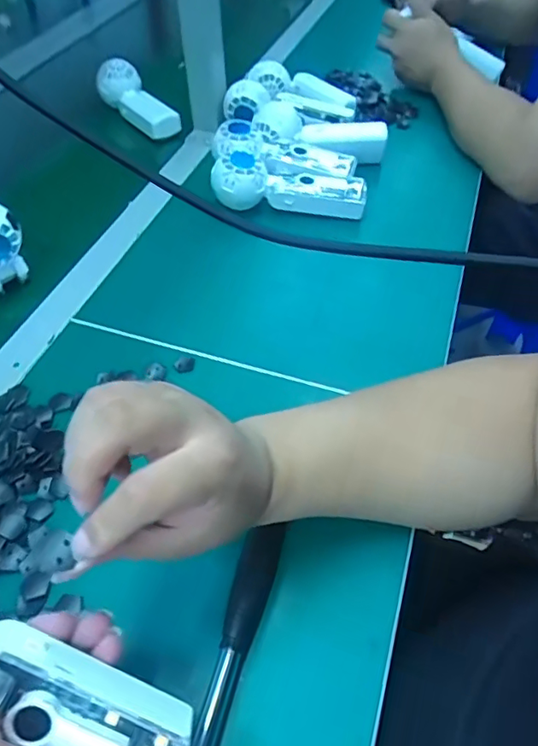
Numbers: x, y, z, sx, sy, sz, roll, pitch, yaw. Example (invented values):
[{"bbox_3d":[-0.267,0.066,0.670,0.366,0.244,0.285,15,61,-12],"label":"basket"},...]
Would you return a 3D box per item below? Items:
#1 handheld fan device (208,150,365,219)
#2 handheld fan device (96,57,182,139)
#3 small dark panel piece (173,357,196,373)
[{"bbox_3d":[0.022,-0.214,0.604,0.174,0.053,0.058,8,51,8],"label":"handheld fan device"},{"bbox_3d":[-0.189,-0.394,0.761,0.064,0.061,0.165,-25,54,-19],"label":"handheld fan device"},{"bbox_3d":[-0.076,-0.008,0.481,0.019,0.005,0.017,-3,50,-1],"label":"small dark panel piece"}]

